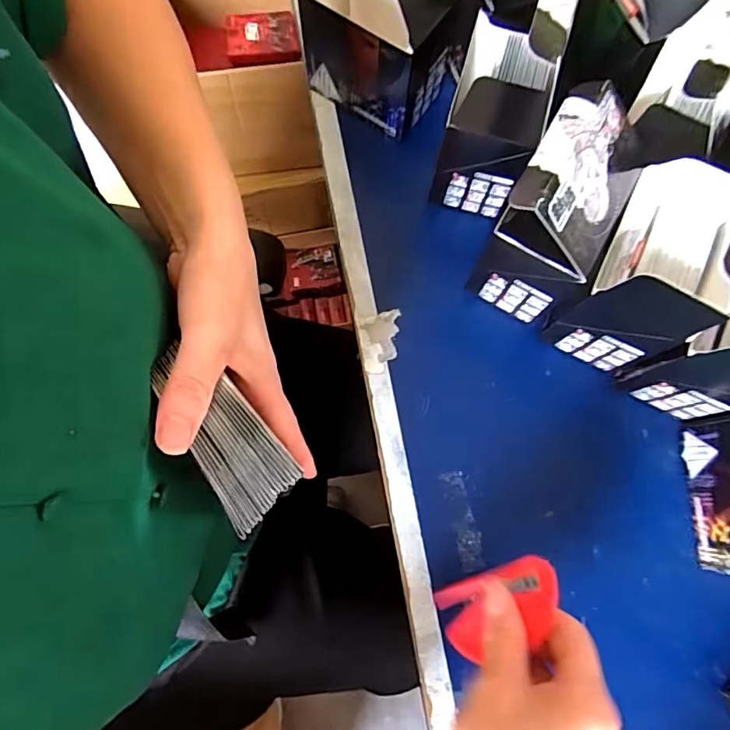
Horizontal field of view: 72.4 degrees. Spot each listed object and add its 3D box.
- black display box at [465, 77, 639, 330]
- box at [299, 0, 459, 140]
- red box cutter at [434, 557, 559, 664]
[{"bbox_3d":[0.137,-0.105,0.358,0.071,0.130,0.107,29,78,6],"label":"black display box"},{"bbox_3d":[0.013,-0.276,0.383,0.096,0.151,0.079,34,78,7],"label":"box"},{"bbox_3d":[0.080,0.144,0.293,0.073,0.011,0.042,-27,59,13],"label":"red box cutter"}]

